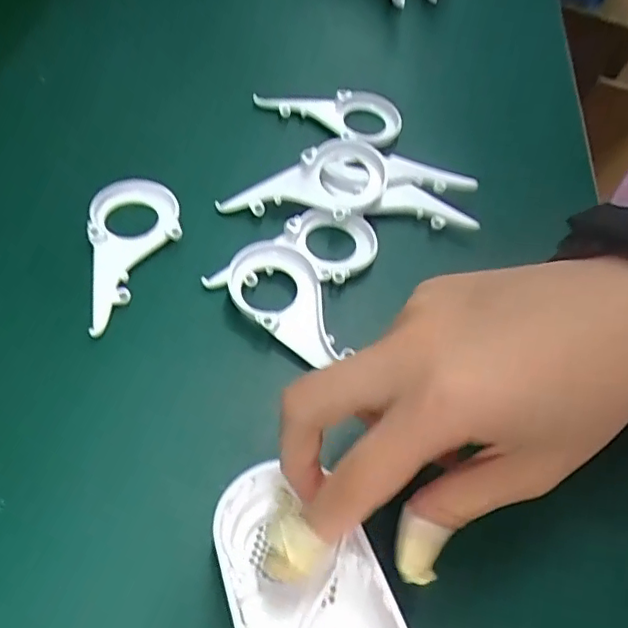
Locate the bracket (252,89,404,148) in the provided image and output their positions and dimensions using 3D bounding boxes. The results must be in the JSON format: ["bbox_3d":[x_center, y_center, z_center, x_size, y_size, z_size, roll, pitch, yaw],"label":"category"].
[{"bbox_3d":[0.013,-0.138,0.387,0.092,0.014,0.051,29,57,11],"label":"bracket"}]

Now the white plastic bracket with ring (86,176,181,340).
[{"bbox_3d":[-0.092,-0.035,0.298,0.046,0.013,0.095,-6,58,-13],"label":"white plastic bracket with ring"}]

